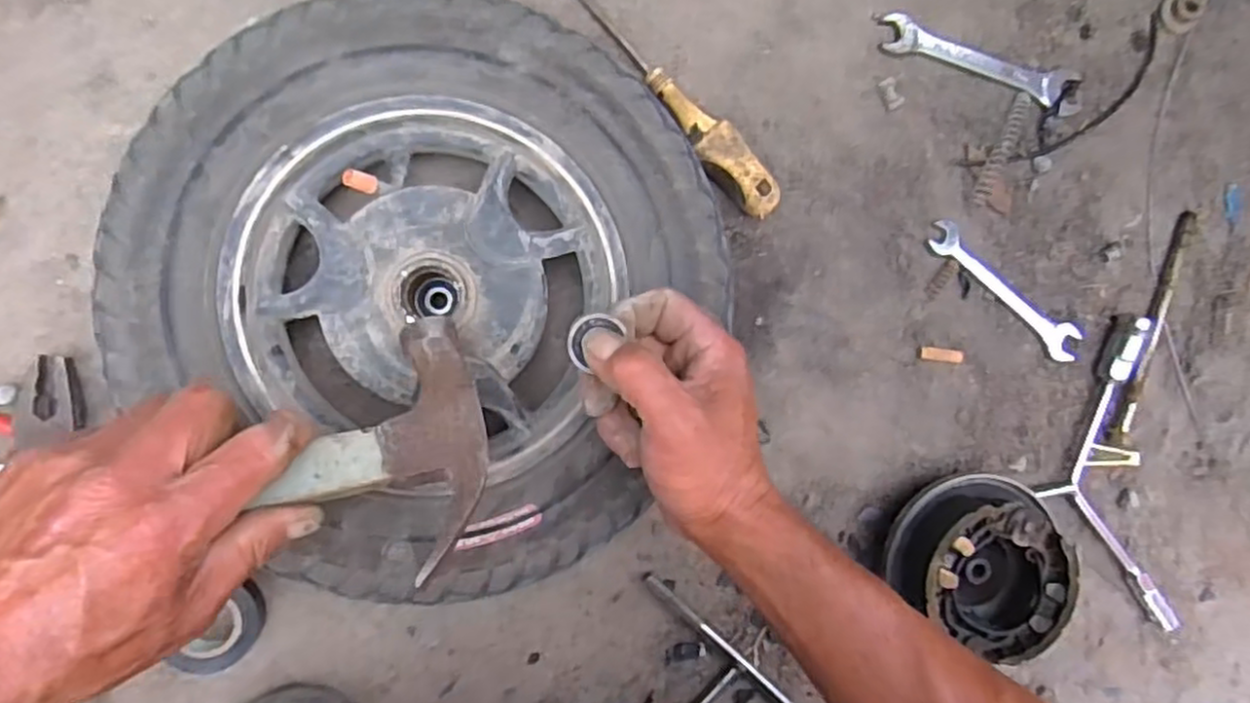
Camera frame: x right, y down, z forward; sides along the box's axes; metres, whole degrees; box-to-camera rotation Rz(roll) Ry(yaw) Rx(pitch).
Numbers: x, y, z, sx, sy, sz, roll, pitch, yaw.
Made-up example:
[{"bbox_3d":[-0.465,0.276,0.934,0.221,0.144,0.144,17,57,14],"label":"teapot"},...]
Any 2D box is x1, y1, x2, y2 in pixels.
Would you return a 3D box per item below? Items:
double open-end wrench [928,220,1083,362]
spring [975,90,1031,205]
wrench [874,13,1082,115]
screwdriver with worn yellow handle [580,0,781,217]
[{"bbox_3d":[0.276,-0.043,0.526,0.139,0.007,0.026,36,85,-8],"label":"double open-end wrench"},{"bbox_3d":[0.271,-0.147,0.522,0.014,0.013,0.088,26,86,-9],"label":"spring"},{"bbox_3d":[0.257,-0.205,0.522,0.161,0.006,0.033,12,89,-10],"label":"wrench"},{"bbox_3d":[0.022,-0.171,0.477,0.028,0.033,0.214,-45,97,-6],"label":"screwdriver with worn yellow handle"}]

